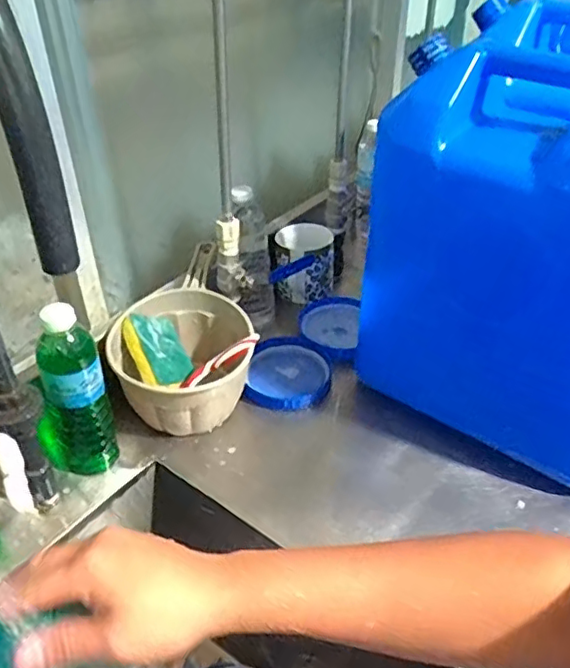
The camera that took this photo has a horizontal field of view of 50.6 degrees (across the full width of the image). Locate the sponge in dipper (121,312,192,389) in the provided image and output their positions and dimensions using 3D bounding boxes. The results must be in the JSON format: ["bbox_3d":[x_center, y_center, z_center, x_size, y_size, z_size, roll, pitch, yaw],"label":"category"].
[{"bbox_3d":[-0.155,0.020,0.744,0.072,0.025,0.093,-3,60,-48],"label":"sponge in dipper"}]

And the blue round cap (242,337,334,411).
[{"bbox_3d":[0.006,0.051,0.794,0.110,0.030,0.105,1,36,2],"label":"blue round cap"}]

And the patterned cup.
[{"bbox_3d":[0.028,-0.105,0.914,0.090,0.083,0.108,2,37,5],"label":"patterned cup"}]

